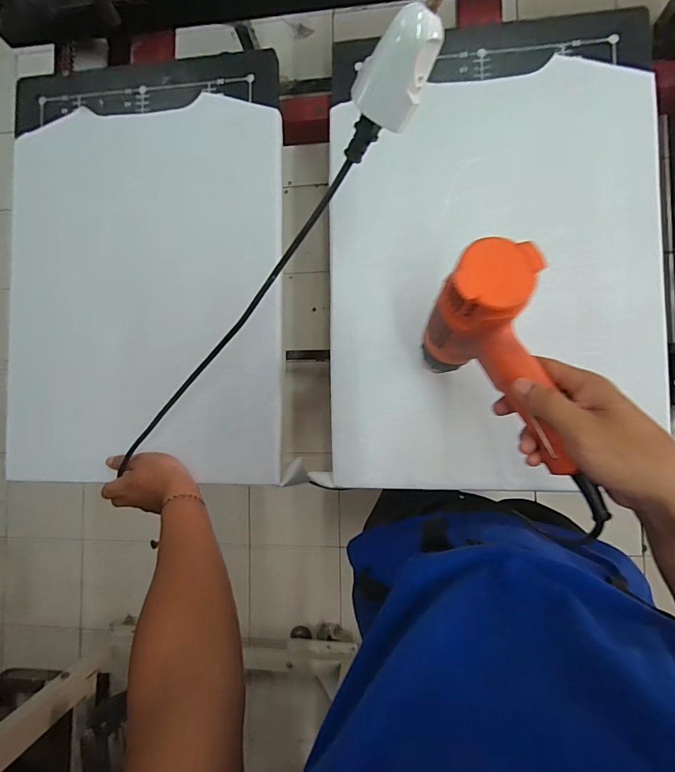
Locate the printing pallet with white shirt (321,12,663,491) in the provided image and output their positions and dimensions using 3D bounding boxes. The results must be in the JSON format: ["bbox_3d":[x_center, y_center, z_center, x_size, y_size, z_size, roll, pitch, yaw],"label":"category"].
[{"bbox_3d":[0.190,-0.164,0.529,0.397,0.048,0.572,-1,86,6],"label":"printing pallet with white shirt"}]

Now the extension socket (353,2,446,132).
[{"bbox_3d":[0.043,-0.217,0.289,0.044,0.033,0.065,32,128,-10],"label":"extension socket"}]

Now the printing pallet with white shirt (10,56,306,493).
[{"bbox_3d":[-0.279,-0.156,0.586,0.415,0.044,0.589,-3,89,6],"label":"printing pallet with white shirt"}]

